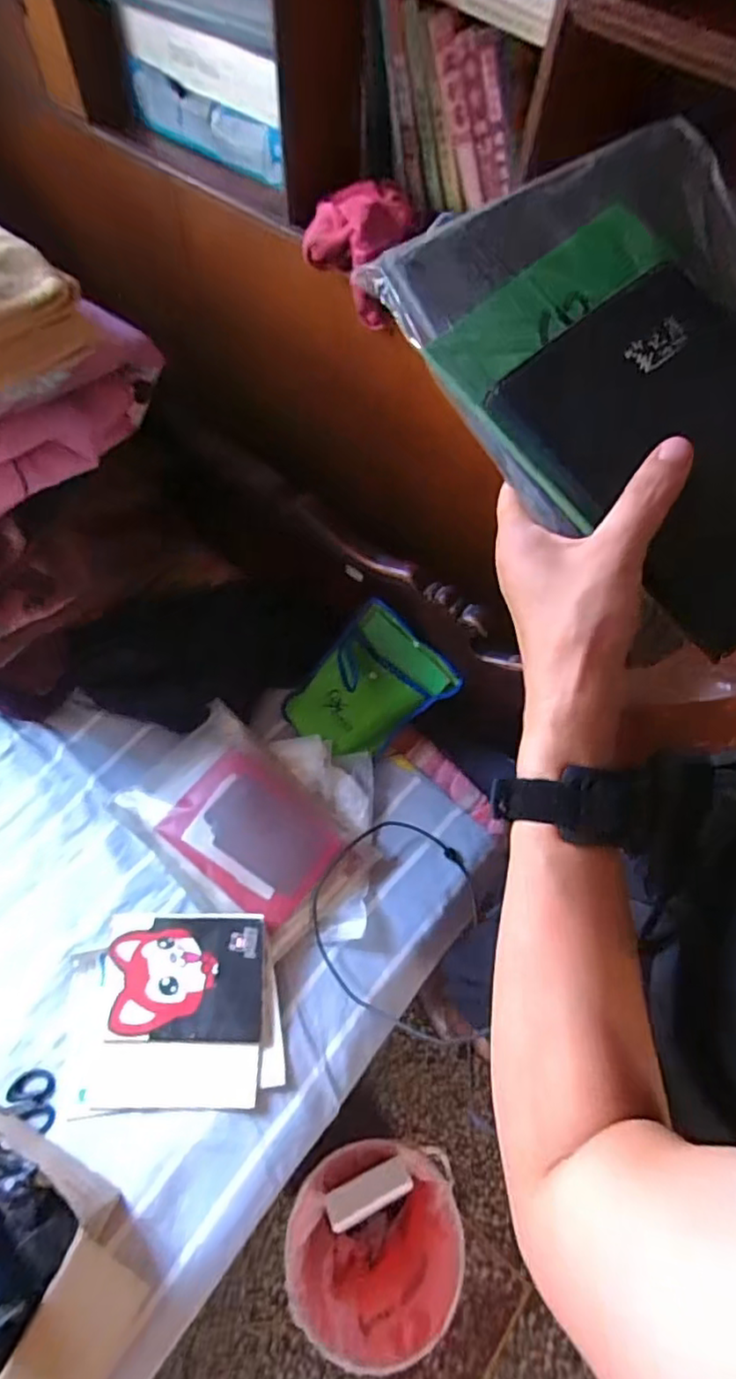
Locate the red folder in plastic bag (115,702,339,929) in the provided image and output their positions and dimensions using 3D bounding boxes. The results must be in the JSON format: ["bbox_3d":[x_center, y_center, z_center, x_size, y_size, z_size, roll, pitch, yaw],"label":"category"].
[{"bbox_3d":[-0.188,0.175,0.847,0.203,0.042,0.286,-41,72,-20],"label":"red folder in plastic bag"}]

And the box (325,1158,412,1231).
[{"bbox_3d":[0.001,0.752,0.927,0.132,0.018,0.052,-9,63,-24],"label":"box"}]

